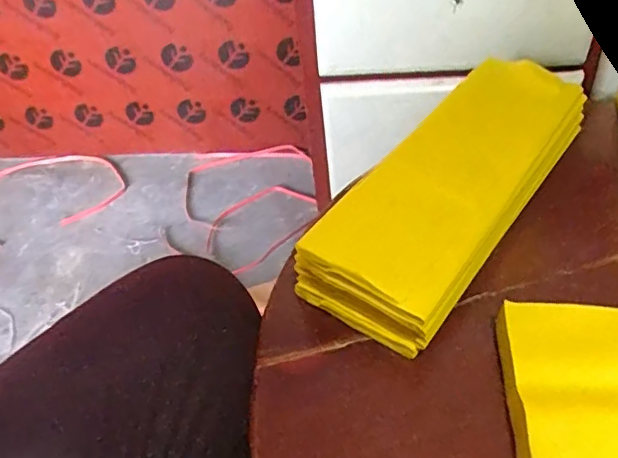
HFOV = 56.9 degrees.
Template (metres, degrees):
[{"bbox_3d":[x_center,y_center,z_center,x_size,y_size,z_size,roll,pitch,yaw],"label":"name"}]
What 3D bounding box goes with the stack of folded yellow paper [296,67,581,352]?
[{"bbox_3d":[0.146,-0.051,0.536,0.129,0.069,0.364,28,55,30],"label":"stack of folded yellow paper"}]

